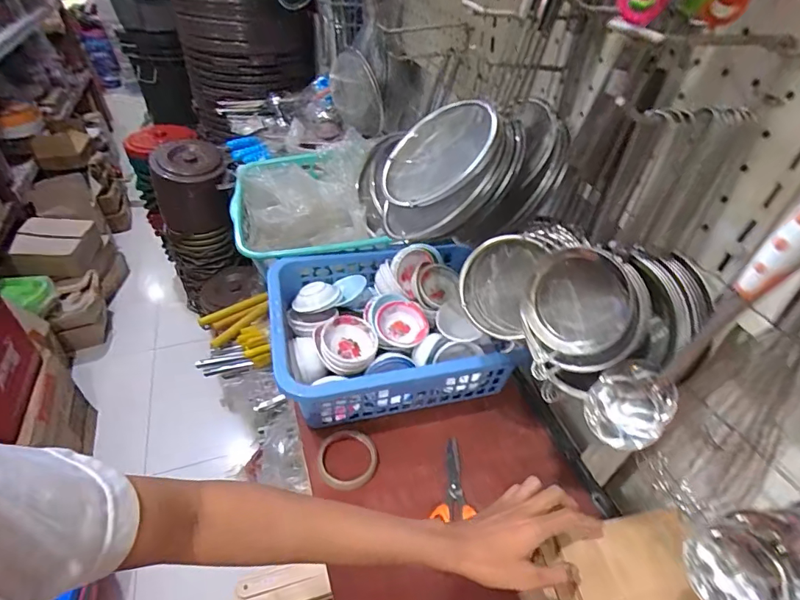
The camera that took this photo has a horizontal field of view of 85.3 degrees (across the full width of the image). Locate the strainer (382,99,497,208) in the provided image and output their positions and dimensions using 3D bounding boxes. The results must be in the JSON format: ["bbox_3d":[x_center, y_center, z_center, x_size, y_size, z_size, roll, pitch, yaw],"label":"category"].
[{"bbox_3d":[0.051,-0.184,0.555,0.156,0.034,0.149,-24,47,29],"label":"strainer"}]

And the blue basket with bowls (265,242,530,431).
[{"bbox_3d":[-0.030,0.045,0.771,0.355,0.160,0.318,-10,44,-14],"label":"blue basket with bowls"}]

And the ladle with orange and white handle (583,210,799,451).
[{"bbox_3d":[0.215,0.013,0.308,0.080,0.248,0.068,-29,51,-30],"label":"ladle with orange and white handle"}]

